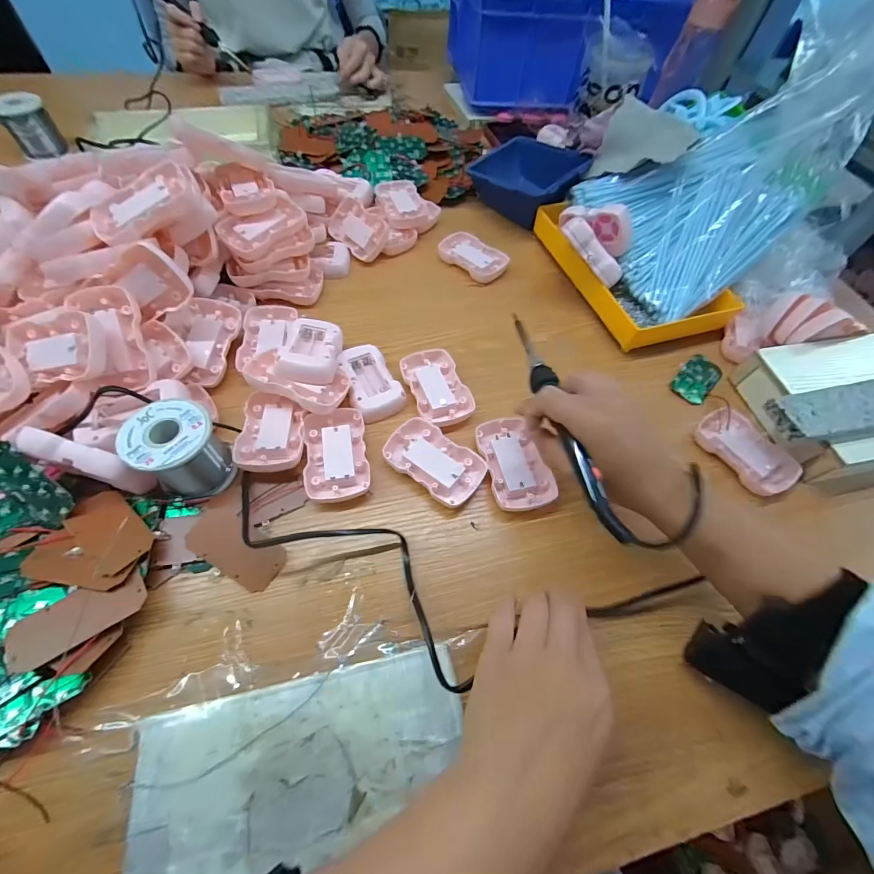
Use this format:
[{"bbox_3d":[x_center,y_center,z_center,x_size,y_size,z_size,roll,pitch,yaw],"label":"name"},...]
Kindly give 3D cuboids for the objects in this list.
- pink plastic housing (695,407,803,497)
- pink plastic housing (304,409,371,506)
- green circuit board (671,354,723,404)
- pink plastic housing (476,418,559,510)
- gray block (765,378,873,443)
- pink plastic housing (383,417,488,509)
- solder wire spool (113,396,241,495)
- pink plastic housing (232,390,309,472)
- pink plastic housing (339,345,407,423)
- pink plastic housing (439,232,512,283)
[{"bbox_3d":[0.300,0.012,0.377,0.060,0.012,0.089,-28,66,-19],"label":"pink plastic housing"},{"bbox_3d":[-0.089,0.017,0.348,0.052,0.016,0.085,-8,61,-9],"label":"pink plastic housing"},{"bbox_3d":[0.290,-0.067,0.434,0.039,0.006,0.079,41,65,17],"label":"green circuit board"},{"bbox_3d":[0.070,0.022,0.355,0.053,0.013,0.086,-9,62,-10],"label":"pink plastic housing"},{"bbox_3d":[0.380,-0.024,0.352,0.153,0.018,0.051,-10,62,-10],"label":"gray block"},{"bbox_3d":[-0.003,0.022,0.350,0.088,0.015,0.054,33,63,14],"label":"pink plastic housing"},{"bbox_3d":[-0.204,0.009,0.313,0.058,0.056,0.061,-31,67,-20],"label":"solder wire spool"},{"bbox_3d":[-0.146,-0.005,0.350,0.053,0.019,0.081,-2,61,-6],"label":"pink plastic housing"},{"bbox_3d":[-0.068,-0.055,0.395,0.050,0.016,0.087,-22,64,-16],"label":"pink plastic housing"},{"bbox_3d":[0.047,-0.235,0.508,0.091,0.014,0.055,36,64,15],"label":"pink plastic housing"}]

